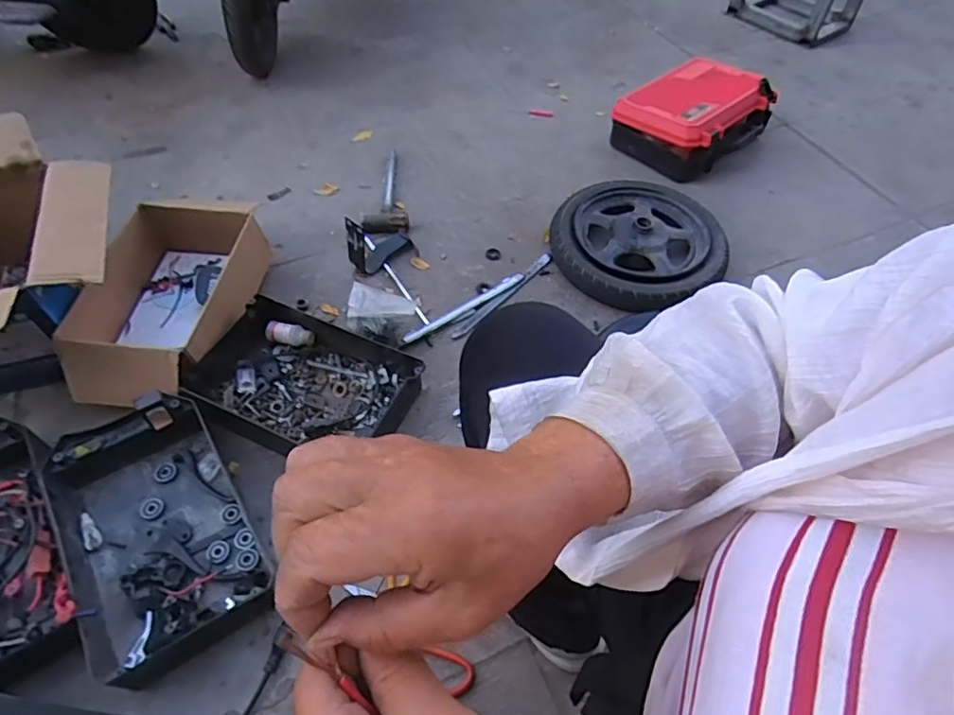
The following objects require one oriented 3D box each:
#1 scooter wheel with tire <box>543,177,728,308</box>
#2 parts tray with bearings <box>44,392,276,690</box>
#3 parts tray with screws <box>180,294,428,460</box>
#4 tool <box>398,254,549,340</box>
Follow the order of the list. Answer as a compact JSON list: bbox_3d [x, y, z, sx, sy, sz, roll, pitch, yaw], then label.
[{"bbox_3d":[0.331,-0.242,1.171,0.345,0.059,0.315,0,53,-1],"label":"scooter wheel with tire"},{"bbox_3d":[-0.442,0.231,0.791,0.216,0.079,0.353,-28,58,-20],"label":"parts tray with bearings"},{"bbox_3d":[-0.279,0.045,0.934,0.328,0.071,0.230,20,56,14],"label":"parts tray with screws"},{"bbox_3d":[0.018,-0.114,1.089,0.352,0.024,0.066,-36,62,-24],"label":"tool"}]

